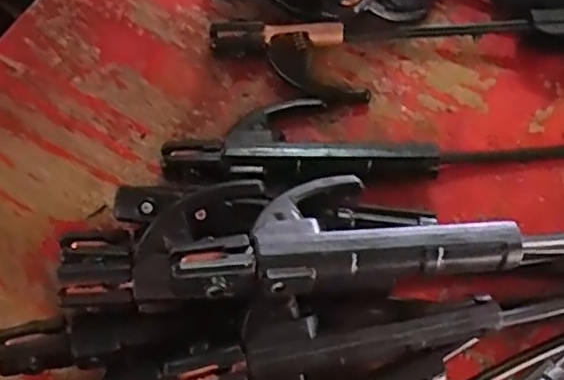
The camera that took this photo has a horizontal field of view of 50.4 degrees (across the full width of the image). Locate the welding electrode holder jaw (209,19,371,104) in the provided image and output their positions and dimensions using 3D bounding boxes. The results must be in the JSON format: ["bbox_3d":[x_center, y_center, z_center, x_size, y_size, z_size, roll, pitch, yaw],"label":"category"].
[{"bbox_3d":[0.012,-0.111,0.474,0.130,0.023,0.052,21,69,-9],"label":"welding electrode holder jaw"}]

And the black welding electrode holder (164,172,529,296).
[{"bbox_3d":[0.039,0.019,0.337,0.188,0.038,0.069,-7,69,-8],"label":"black welding electrode holder"}]

